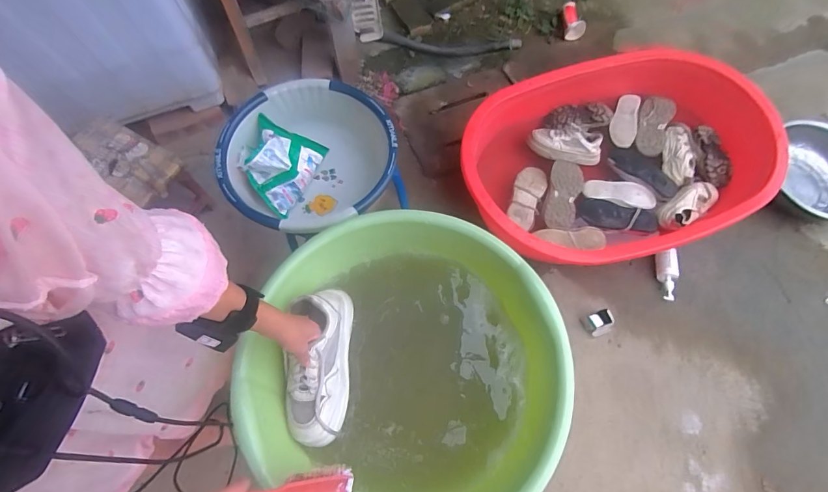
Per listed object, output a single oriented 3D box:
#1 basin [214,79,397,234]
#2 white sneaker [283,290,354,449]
[{"bbox_3d":[-0.216,-0.172,0.863,0.342,0.146,0.325,0,69,-1],"label":"basin"},{"bbox_3d":[-0.155,0.188,0.642,0.103,0.086,0.240,4,72,0],"label":"white sneaker"}]

